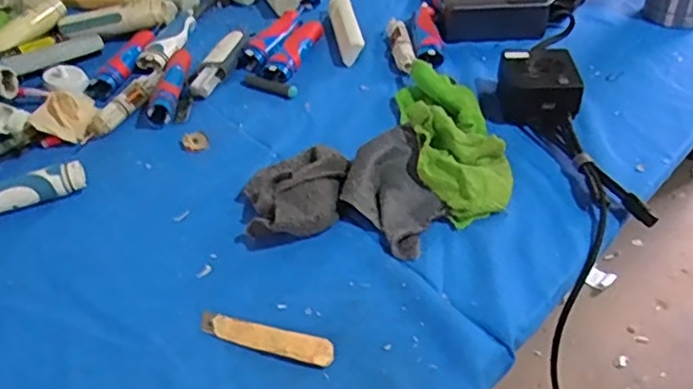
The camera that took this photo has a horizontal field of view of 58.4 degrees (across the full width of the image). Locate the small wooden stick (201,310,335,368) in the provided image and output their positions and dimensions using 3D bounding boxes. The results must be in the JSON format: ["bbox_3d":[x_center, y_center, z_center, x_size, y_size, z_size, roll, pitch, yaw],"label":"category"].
[{"bbox_3d":[-0.062,0.109,0.473,0.108,0.004,0.023,9,45,14],"label":"small wooden stick"}]

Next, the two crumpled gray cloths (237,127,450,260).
[{"bbox_3d":[-0.004,-0.002,0.570,0.168,0.032,0.141,-7,43,-2],"label":"two crumpled gray cloths"}]

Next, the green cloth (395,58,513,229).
[{"bbox_3d":[0.102,-0.068,0.622,0.082,0.046,0.220,-9,43,-5],"label":"green cloth"}]

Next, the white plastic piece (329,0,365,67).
[{"bbox_3d":[-0.001,-0.215,0.794,0.028,0.033,0.144,-8,43,-4],"label":"white plastic piece"}]

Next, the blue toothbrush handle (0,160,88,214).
[{"bbox_3d":[-0.323,0.000,0.590,0.140,0.025,0.033,-18,45,-14],"label":"blue toothbrush handle"}]

